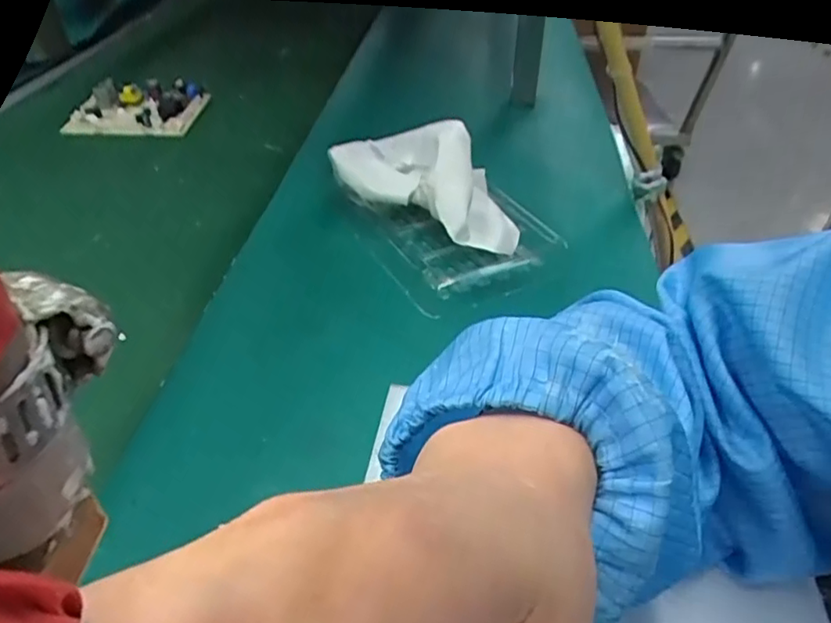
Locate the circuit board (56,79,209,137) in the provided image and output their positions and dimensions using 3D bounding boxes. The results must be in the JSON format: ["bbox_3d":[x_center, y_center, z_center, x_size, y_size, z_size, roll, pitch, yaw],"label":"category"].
[{"bbox_3d":[-0.341,-0.250,0.751,0.153,0.027,0.113,0,39,0],"label":"circuit board"}]

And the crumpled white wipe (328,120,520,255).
[{"bbox_3d":[0.005,-0.114,0.516,0.186,0.071,0.067,30,47,31],"label":"crumpled white wipe"}]

